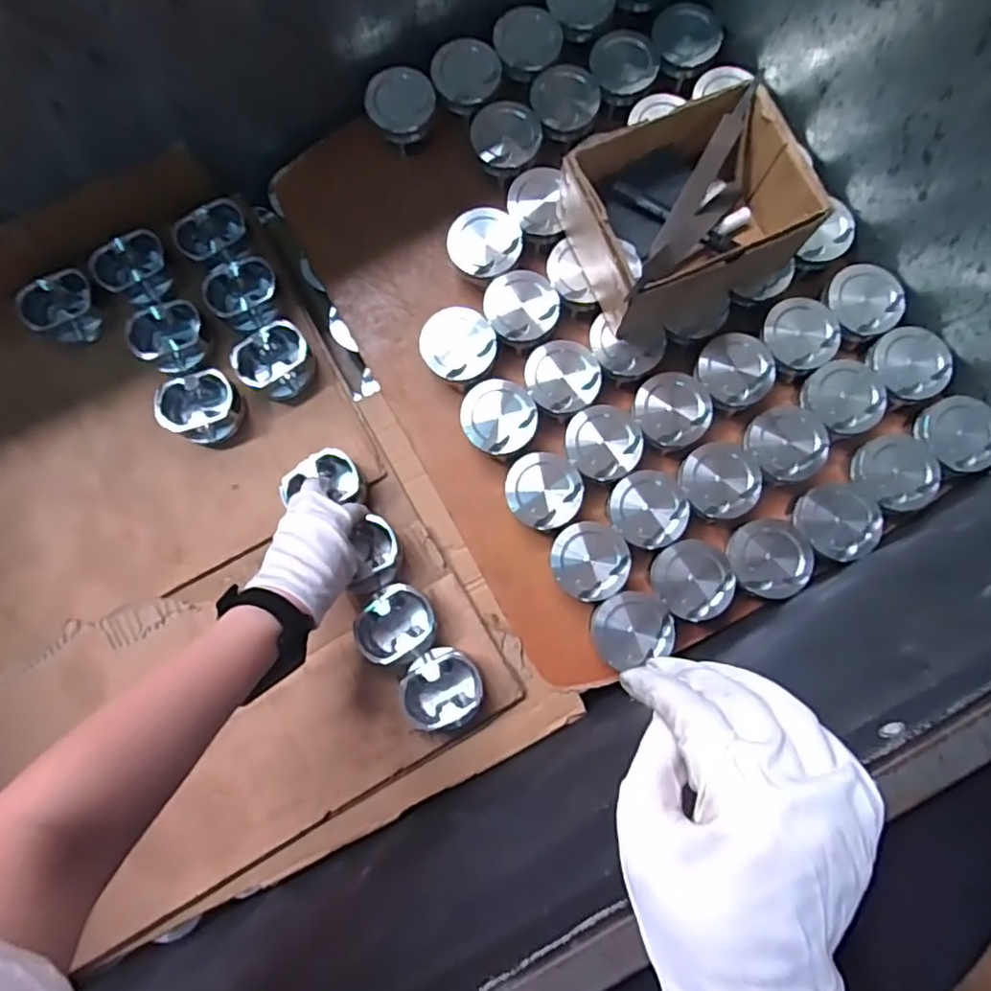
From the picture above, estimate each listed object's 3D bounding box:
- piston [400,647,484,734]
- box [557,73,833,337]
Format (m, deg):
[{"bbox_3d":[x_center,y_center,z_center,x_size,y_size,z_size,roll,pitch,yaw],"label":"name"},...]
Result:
[{"bbox_3d":[-0.052,0.187,0.600,0.075,0.043,0.070,0,84,-1],"label":"piston"},{"bbox_3d":[0.180,-0.264,0.599,0.193,0.104,0.163,-24,85,-3],"label":"box"}]

